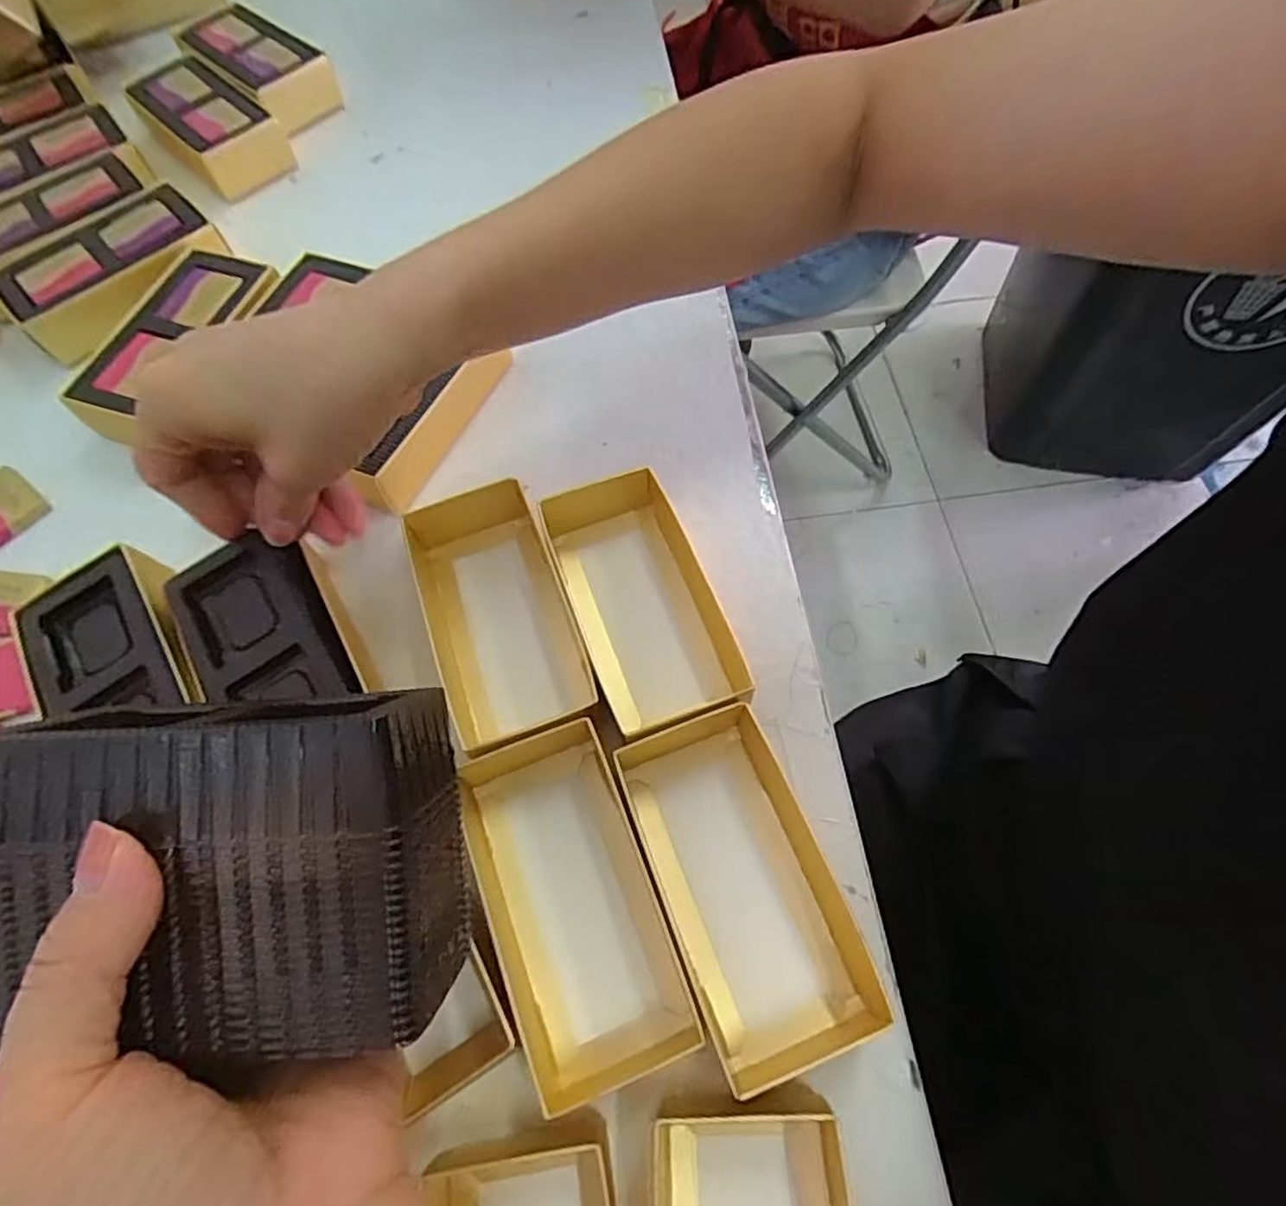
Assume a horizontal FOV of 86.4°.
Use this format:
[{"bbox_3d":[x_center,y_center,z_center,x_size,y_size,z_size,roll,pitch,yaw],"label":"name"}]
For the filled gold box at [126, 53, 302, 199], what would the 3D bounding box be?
[{"bbox_3d":[-0.287,-0.315,0.449,0.113,0.028,0.056,40,72,18],"label":"filled gold box"}]

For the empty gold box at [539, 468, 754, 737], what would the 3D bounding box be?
[{"bbox_3d":[0.000,-0.003,0.302,0.061,0.029,0.107,-19,66,-7],"label":"empty gold box"}]

